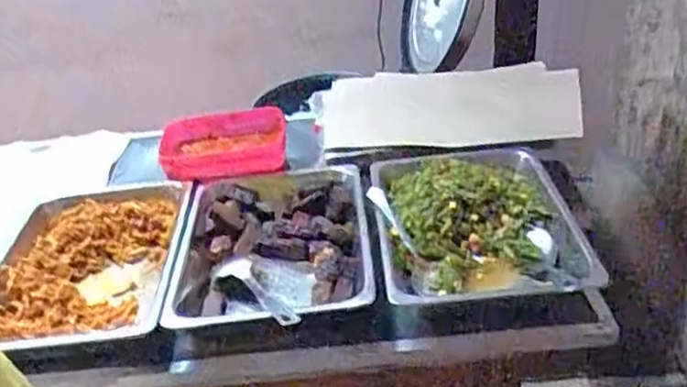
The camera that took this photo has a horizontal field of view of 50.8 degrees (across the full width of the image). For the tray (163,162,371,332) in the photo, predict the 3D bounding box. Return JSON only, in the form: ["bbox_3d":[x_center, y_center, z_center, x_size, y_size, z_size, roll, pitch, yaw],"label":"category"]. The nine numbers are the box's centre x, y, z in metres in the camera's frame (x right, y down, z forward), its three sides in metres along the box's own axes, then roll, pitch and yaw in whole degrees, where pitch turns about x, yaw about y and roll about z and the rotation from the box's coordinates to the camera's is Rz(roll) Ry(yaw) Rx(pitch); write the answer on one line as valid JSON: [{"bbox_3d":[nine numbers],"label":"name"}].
[{"bbox_3d":[-0.096,0.068,1.020,0.259,0.059,0.373,-5,31,1],"label":"tray"}]

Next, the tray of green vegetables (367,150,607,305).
[{"bbox_3d":[0.179,0.039,1.006,0.265,0.054,0.354,-6,31,-1],"label":"tray of green vegetables"}]

